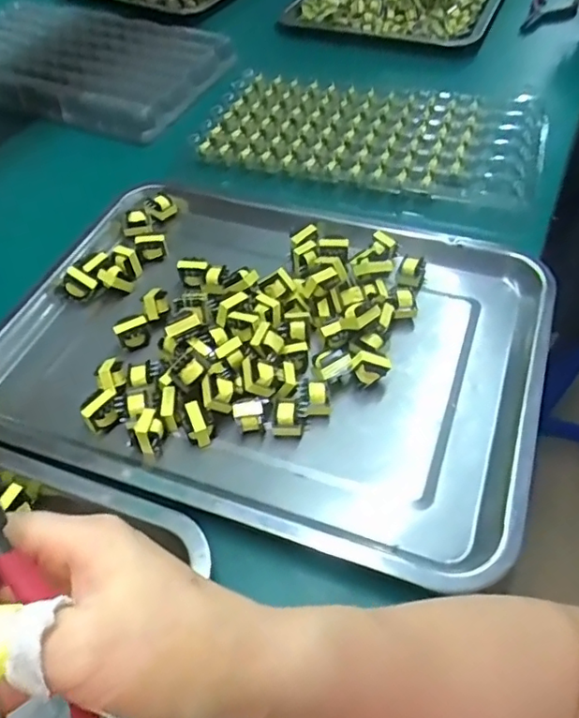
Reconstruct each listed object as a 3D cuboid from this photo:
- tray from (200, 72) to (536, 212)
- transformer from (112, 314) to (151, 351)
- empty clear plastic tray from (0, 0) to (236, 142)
[{"bbox_3d":[0.084,-0.239,0.612,0.336,0.018,0.191,14,54,14],"label":"tray"},{"bbox_3d":[-0.121,-0.020,0.451,0.025,0.025,0.017,-20,54,-15],"label":"transformer"},{"bbox_3d":[-0.266,-0.378,0.733,0.342,0.040,0.223,22,55,17],"label":"empty clear plastic tray"}]

